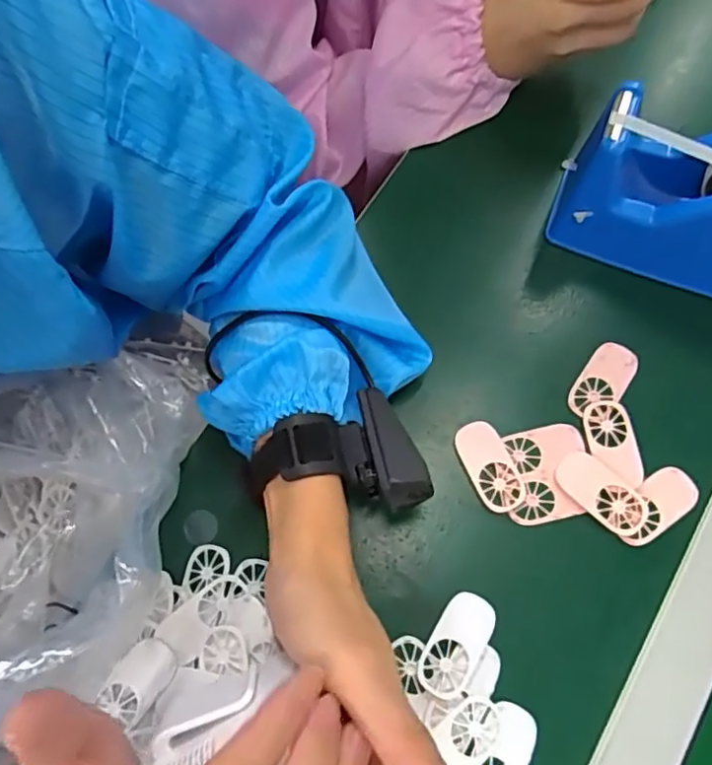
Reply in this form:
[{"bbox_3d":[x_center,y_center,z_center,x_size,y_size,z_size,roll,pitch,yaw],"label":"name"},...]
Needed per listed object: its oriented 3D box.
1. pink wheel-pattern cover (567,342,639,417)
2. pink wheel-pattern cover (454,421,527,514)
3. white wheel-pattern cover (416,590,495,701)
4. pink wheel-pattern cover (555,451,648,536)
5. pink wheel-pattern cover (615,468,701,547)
[{"bbox_3d":[0.163,0.000,0.389,0.028,0.004,0.056,35,74,14],"label":"pink wheel-pattern cover"},{"bbox_3d":[0.085,0.053,0.373,0.028,0.004,0.057,-25,70,-7],"label":"pink wheel-pattern cover"},{"bbox_3d":[0.058,0.150,0.340,0.029,0.006,0.057,30,73,13],"label":"white wheel-pattern cover"},{"bbox_3d":[0.150,0.069,0.364,0.058,0.004,0.030,38,75,15],"label":"pink wheel-pattern cover"},{"bbox_3d":[0.183,0.076,0.360,0.057,0.004,0.029,-37,72,-12],"label":"pink wheel-pattern cover"}]

